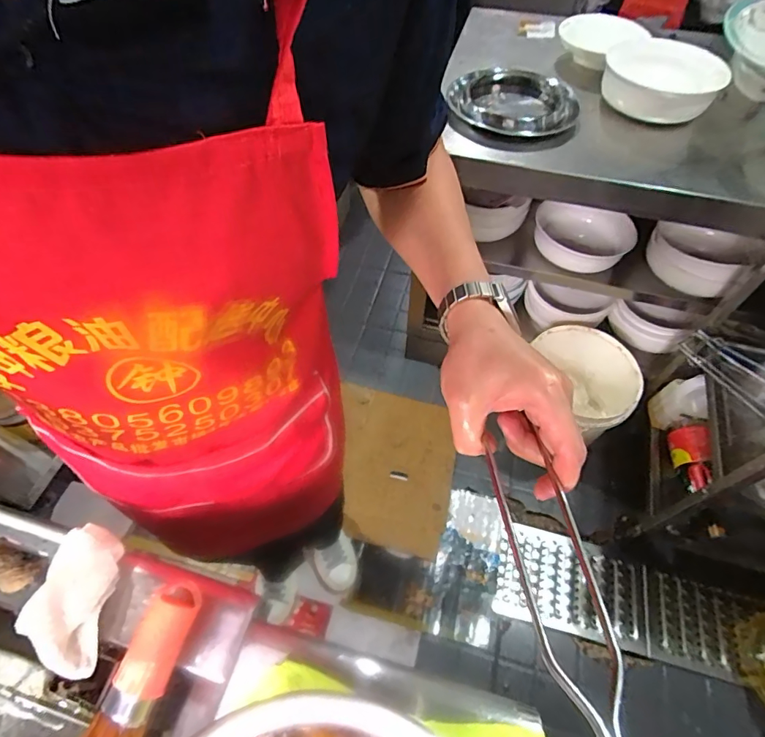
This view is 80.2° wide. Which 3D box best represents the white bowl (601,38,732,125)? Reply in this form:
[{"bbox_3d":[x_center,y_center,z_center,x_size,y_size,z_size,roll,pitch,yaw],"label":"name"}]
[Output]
[{"bbox_3d":[0.672,-0.704,1.103,0.256,0.097,0.256,0,56,0],"label":"white bowl"}]

